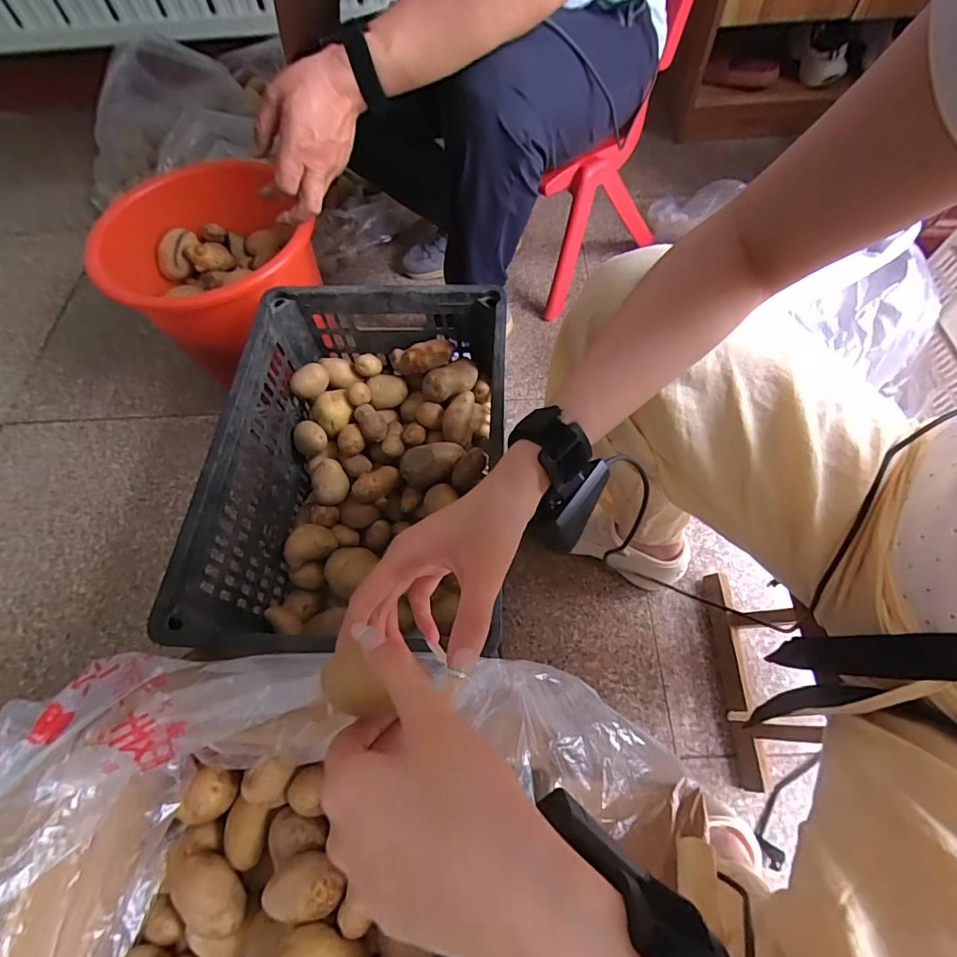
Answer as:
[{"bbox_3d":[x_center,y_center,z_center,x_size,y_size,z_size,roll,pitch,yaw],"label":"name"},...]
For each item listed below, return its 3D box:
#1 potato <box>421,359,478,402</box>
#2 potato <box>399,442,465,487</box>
[{"bbox_3d":[-0.042,-0.149,0.736,0.084,0.034,0.047,-25,66,-11],"label":"potato"},{"bbox_3d":[-0.070,-0.023,0.708,0.094,0.044,0.049,-5,64,-1],"label":"potato"}]

